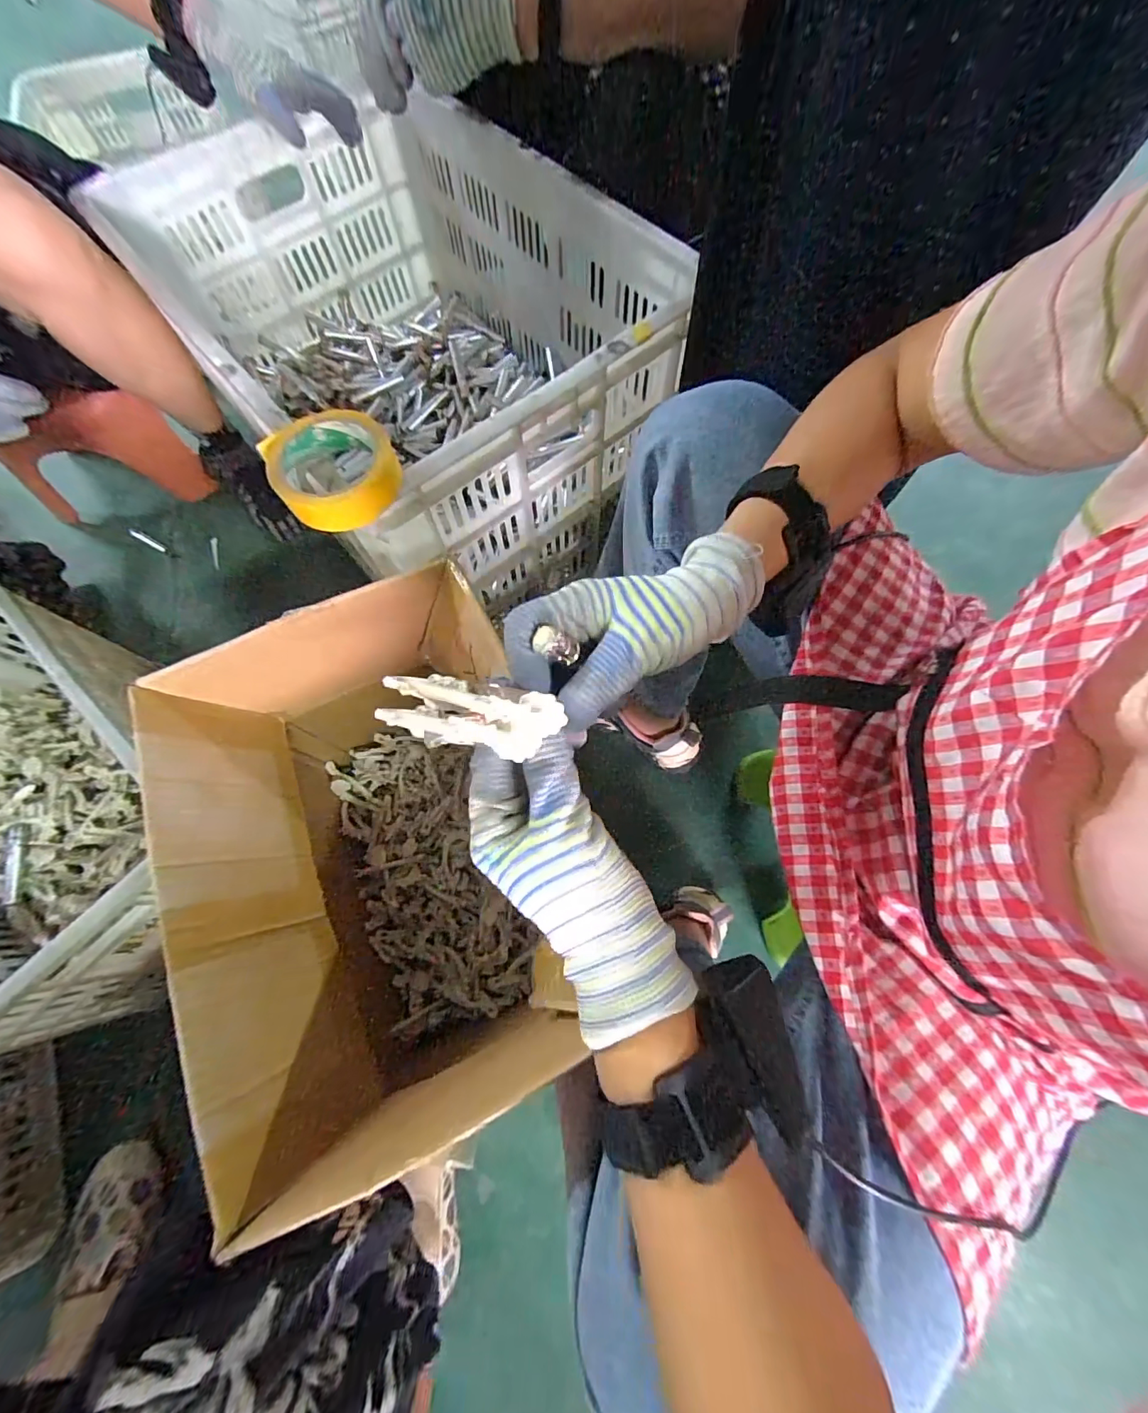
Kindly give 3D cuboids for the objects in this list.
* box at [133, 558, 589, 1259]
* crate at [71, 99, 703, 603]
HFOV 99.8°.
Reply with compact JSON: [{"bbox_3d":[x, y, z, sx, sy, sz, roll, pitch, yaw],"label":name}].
[{"bbox_3d":[-0.176,0.153,0.495,0.282,0.327,0.410,-16,70,-4],"label":"box"},{"bbox_3d":[-0.211,-0.481,0.697,0.470,0.325,0.663,-39,73,-12],"label":"crate"}]

